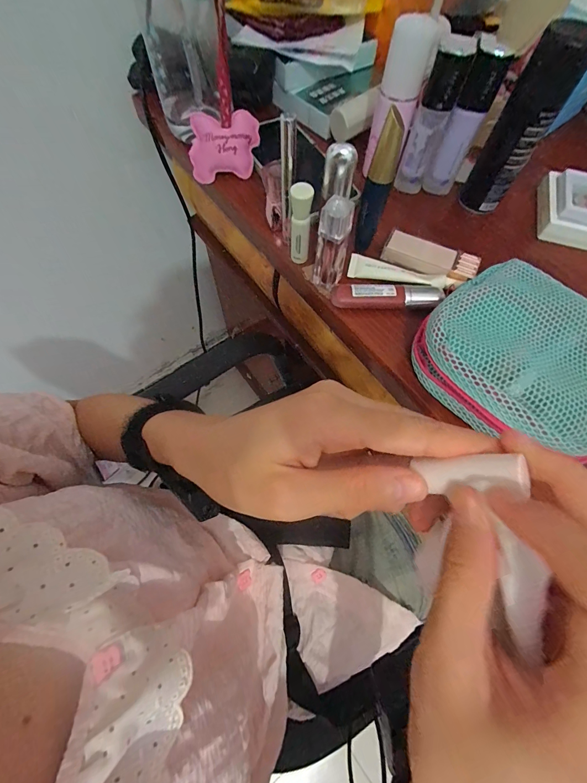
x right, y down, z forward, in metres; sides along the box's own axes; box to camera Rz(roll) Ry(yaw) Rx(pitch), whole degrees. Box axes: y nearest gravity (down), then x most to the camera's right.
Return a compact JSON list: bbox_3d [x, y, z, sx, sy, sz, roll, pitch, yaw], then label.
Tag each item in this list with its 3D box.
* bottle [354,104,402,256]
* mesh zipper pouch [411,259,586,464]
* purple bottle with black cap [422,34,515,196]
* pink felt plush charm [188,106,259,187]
[{"bbox_3d":[0.071,-0.172,0.284,0.019,0.110,0.023,26,68,9],"label":"bottle"},{"bbox_3d":[0.185,-0.026,0.264,0.148,0.047,0.149,-33,72,-15],"label":"mesh zipper pouch"},{"bbox_3d":[0.167,-0.258,0.328,0.030,0.119,0.034,31,69,11],"label":"purple bottle with black cap"},{"bbox_3d":[-0.076,-0.268,0.366,0.074,0.061,0.018,-3,30,-2],"label":"pink felt plush charm"}]

